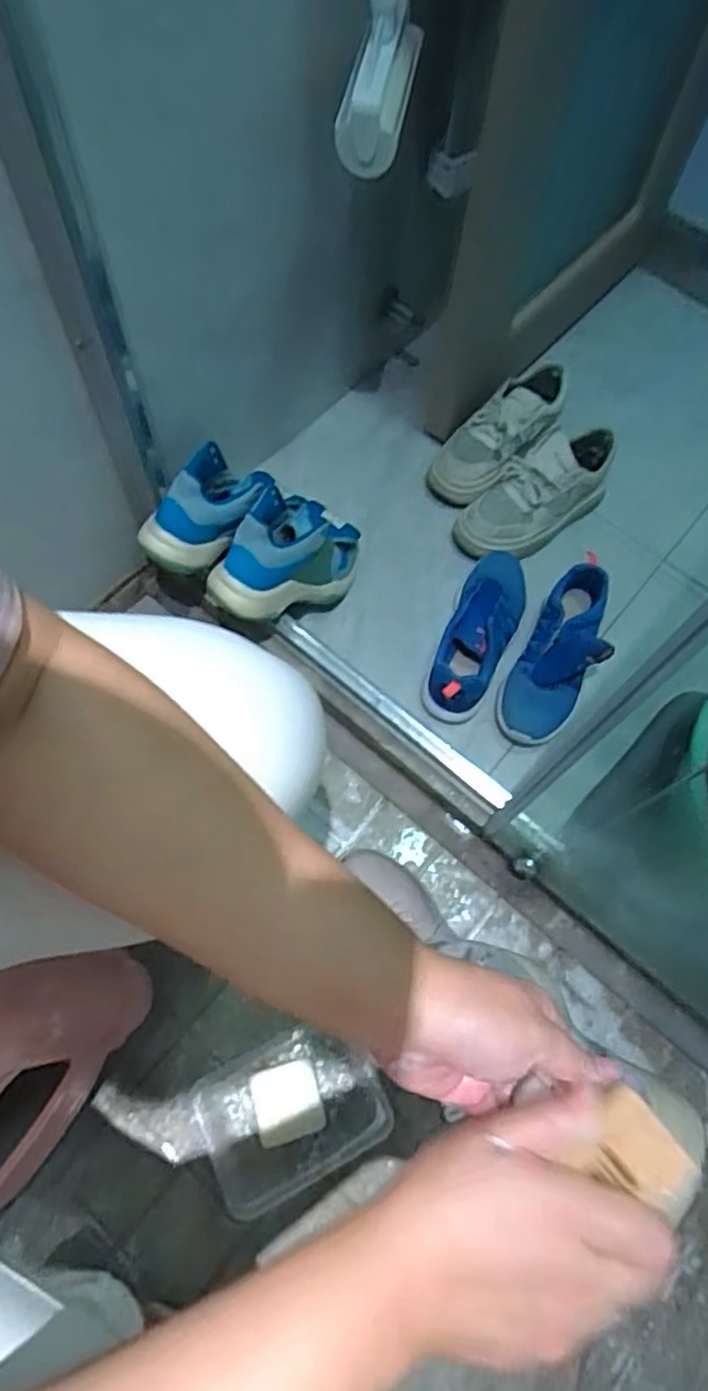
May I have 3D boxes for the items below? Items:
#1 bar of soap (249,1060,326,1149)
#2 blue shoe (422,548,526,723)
[{"bbox_3d":[-0.073,0.445,0.759,0.074,0.032,0.074,-12,68,-8],"label":"bar of soap"},{"bbox_3d":[0.176,-0.094,0.964,0.094,0.081,0.271,21,67,6],"label":"blue shoe"}]

